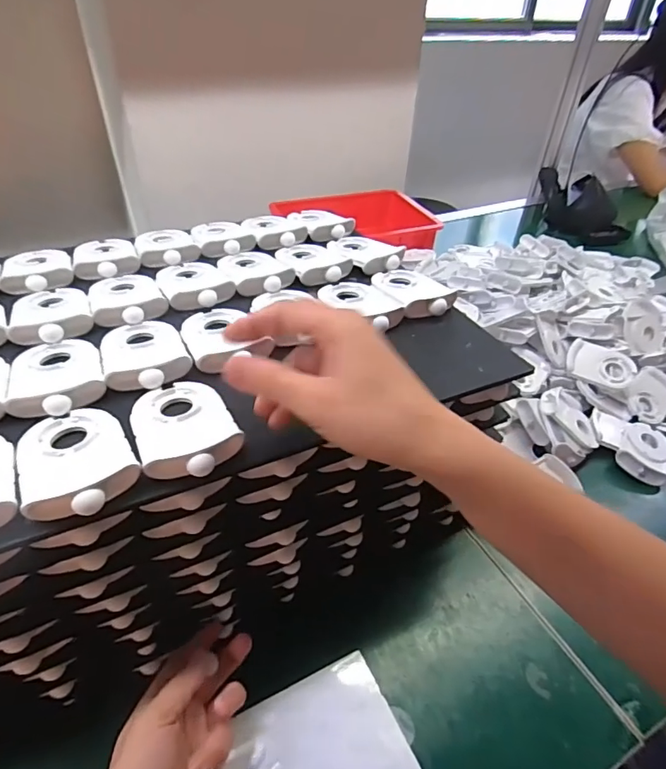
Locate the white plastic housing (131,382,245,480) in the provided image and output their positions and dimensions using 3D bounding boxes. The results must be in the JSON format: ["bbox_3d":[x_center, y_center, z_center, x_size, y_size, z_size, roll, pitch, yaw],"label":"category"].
[{"bbox_3d":[-0.094,0.023,0.304,0.057,0.014,0.086,-16,44,-21],"label":"white plastic housing"}]

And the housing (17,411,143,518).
[{"bbox_3d":[-0.151,0.040,0.280,0.058,0.014,0.085,-23,47,-27],"label":"housing"}]

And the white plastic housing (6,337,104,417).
[{"bbox_3d":[-0.194,-0.011,0.339,0.056,0.014,0.090,-17,44,-22],"label":"white plastic housing"}]

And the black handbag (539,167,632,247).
[{"bbox_3d":[0.603,-0.421,1.171,0.138,0.090,0.305,2,40,-2],"label":"black handbag"}]

